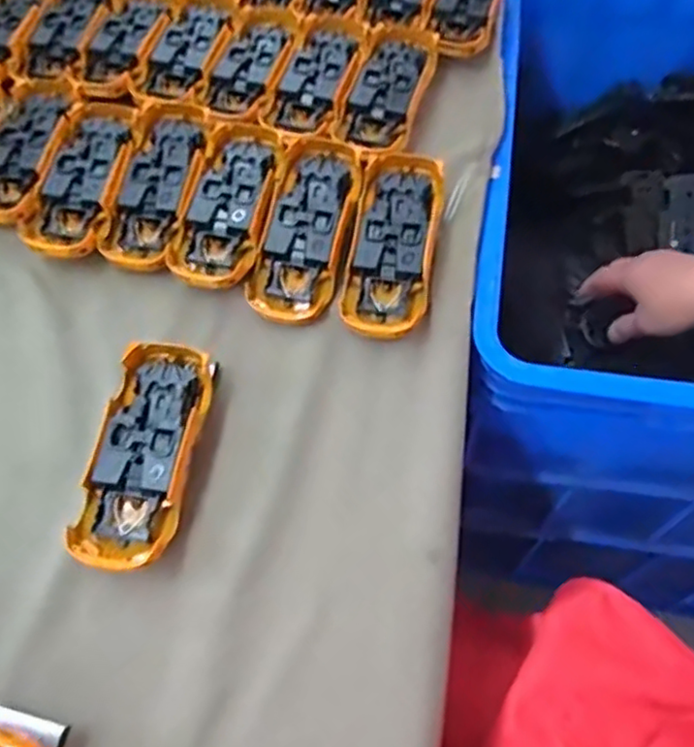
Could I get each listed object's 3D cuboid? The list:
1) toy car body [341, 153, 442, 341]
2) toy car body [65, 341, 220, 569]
[{"bbox_3d":[0.031,-0.085,0.439,0.054,0.033,0.132,7,62,7],"label":"toy car body"},{"bbox_3d":[-0.113,0.044,0.376,0.053,0.025,0.128,7,62,7],"label":"toy car body"}]

